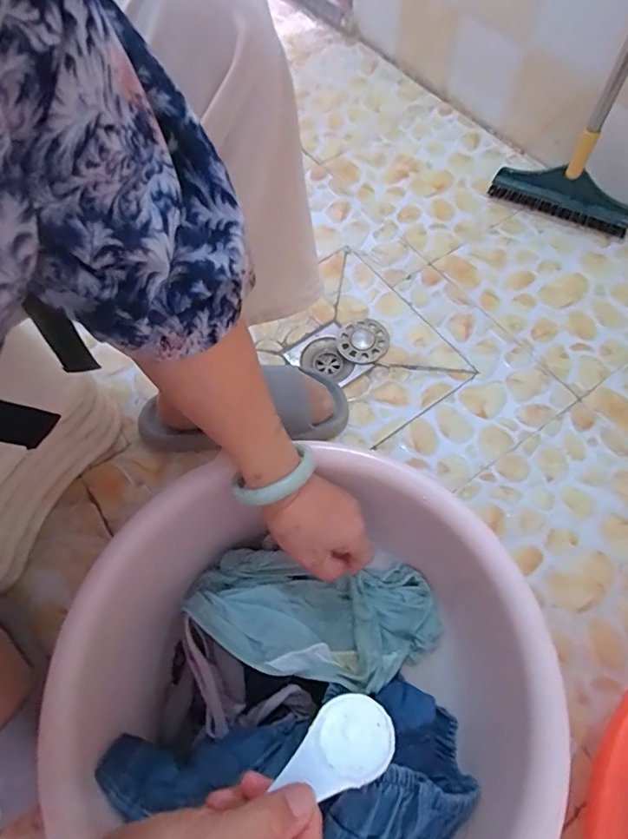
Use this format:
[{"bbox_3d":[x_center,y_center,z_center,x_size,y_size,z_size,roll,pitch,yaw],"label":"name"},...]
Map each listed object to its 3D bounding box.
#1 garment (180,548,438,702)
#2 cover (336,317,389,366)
[{"bbox_3d":[0.001,0.198,0.492,0.243,0.059,0.117,12,62,-11],"label":"garment"},{"bbox_3d":[0.073,-0.120,0.732,0.075,0.006,0.075,31,68,17],"label":"cover"}]

